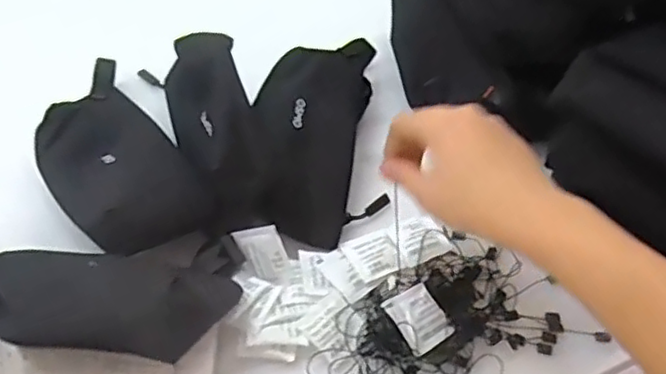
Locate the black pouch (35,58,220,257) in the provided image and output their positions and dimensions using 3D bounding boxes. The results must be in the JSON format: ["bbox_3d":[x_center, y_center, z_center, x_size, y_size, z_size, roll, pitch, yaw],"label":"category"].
[{"bbox_3d":[-0.176,-0.019,0.523,0.097,0.048,0.205,-31,60,-22],"label":"black pouch"}]

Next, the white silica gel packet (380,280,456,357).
[{"bbox_3d":[0.060,0.089,0.452,0.039,0.004,0.045,-19,55,-30],"label":"white silica gel packet"}]

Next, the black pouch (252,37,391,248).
[{"bbox_3d":[-0.009,-0.055,0.537,0.102,0.061,0.206,-3,53,-4],"label":"black pouch"}]

